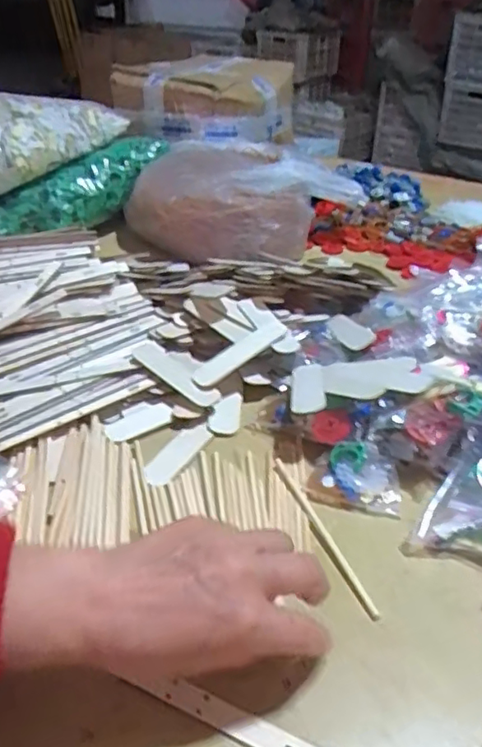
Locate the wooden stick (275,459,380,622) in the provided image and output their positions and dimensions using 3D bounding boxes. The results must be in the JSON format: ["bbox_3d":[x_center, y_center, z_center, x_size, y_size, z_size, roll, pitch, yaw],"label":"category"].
[{"bbox_3d":[0.061,0.116,0.447,0.010,0.005,0.150,-13,37,-19],"label":"wooden stick"}]

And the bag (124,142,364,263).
[{"bbox_3d":[-0.004,-0.259,0.880,0.243,0.092,0.272,27,42,31],"label":"bag"}]

